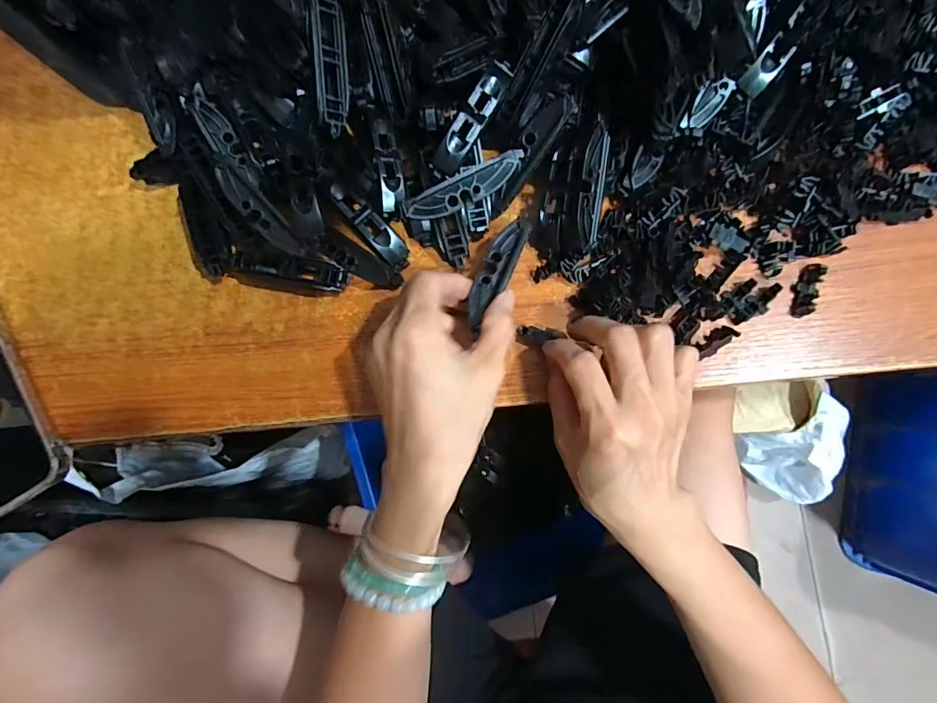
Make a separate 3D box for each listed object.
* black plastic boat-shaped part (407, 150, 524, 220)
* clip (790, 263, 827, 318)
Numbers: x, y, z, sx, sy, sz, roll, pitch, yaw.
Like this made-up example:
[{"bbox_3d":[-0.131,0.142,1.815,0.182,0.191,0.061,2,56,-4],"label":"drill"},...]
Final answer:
[{"bbox_3d":[-0.001,-0.099,0.272,0.076,0.004,0.017,-25,107,1],"label":"black plastic boat-shaped part"},{"bbox_3d":[0.211,-0.039,0.278,0.013,0.009,0.035,24,84,7],"label":"clip"}]

